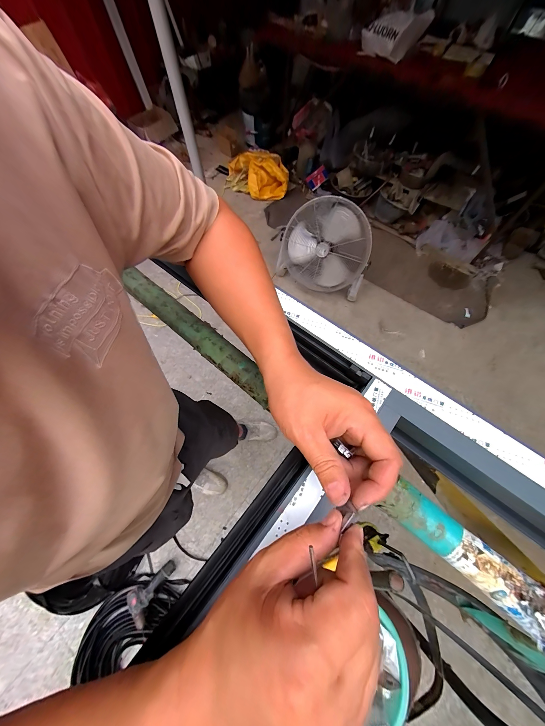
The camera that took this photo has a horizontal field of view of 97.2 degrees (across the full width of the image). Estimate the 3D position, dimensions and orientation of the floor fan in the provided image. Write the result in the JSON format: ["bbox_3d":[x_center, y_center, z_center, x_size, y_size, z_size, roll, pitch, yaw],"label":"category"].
[{"bbox_3d":[0.348,-0.715,1.611,0.597,0.579,0.256,30,69,14],"label":"floor fan"}]

